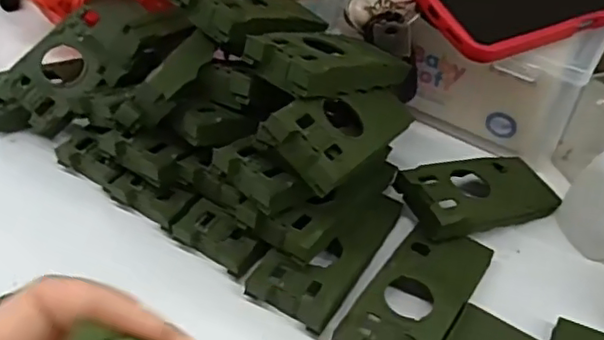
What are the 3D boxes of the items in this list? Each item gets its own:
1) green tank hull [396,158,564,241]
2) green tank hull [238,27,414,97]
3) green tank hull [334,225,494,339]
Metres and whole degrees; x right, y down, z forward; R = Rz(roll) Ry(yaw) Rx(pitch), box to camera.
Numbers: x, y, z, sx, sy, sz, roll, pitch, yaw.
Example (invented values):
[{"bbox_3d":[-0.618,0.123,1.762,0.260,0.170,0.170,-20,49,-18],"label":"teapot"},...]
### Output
[{"bbox_3d":[0.111,0.014,0.378,0.104,0.018,0.047,-9,48,-29],"label":"green tank hull"},{"bbox_3d":[0.020,-0.060,0.345,0.103,0.018,0.049,-8,45,-41],"label":"green tank hull"},{"bbox_3d":[0.063,0.066,0.328,0.045,0.022,0.104,28,48,21],"label":"green tank hull"}]

